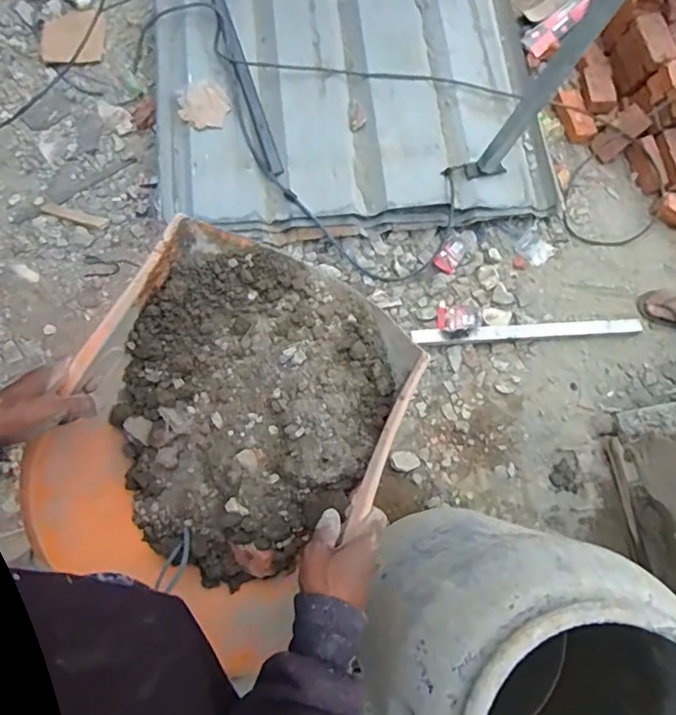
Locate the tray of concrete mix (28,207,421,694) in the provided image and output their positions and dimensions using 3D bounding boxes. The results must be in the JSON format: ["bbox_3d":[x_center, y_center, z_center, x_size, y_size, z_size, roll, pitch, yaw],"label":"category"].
[{"bbox_3d":[-0.123,0.090,0.577,0.302,0.103,0.393,30,100,5],"label":"tray of concrete mix"}]

